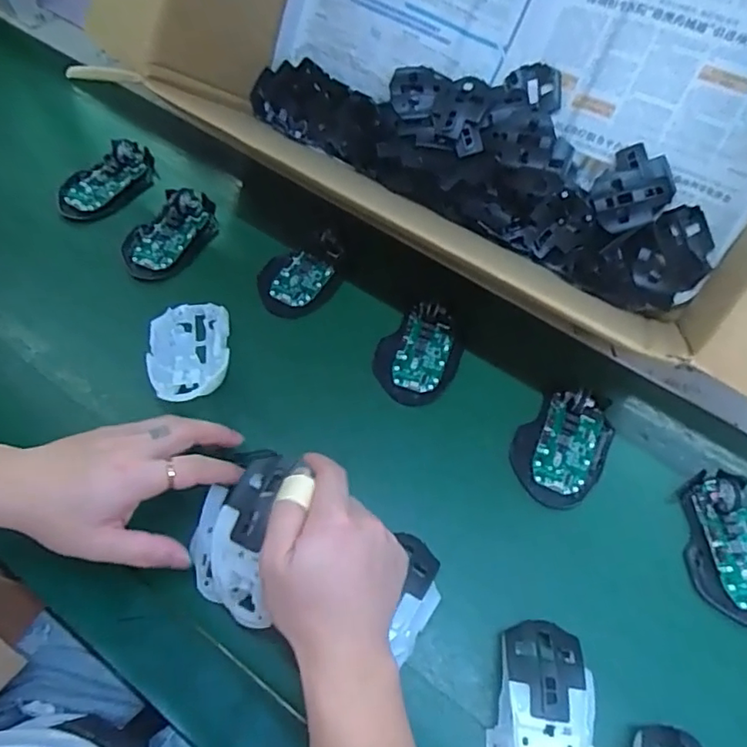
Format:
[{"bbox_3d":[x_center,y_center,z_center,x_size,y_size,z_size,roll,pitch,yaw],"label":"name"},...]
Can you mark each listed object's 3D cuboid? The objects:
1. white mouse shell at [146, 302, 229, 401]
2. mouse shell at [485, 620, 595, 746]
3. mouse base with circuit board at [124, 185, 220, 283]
[{"bbox_3d":[-0.164,-0.019,0.522,0.067,0.040,0.107,-10,61,-6],"label":"white mouse shell"},{"bbox_3d":[0.116,0.234,0.396,0.063,0.037,0.117,12,61,6],"label":"mouse shell"},{"bbox_3d":[-0.217,-0.152,0.615,0.073,0.025,0.120,25,63,13],"label":"mouse base with circuit board"}]

